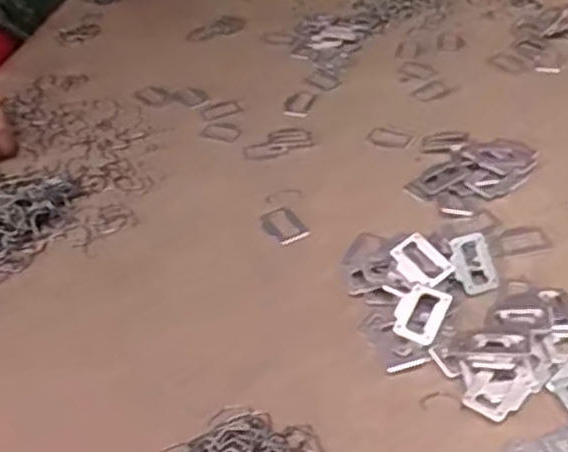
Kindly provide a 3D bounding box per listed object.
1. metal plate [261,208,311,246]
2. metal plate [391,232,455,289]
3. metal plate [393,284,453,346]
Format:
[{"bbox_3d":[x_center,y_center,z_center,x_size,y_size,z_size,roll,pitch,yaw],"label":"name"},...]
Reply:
[{"bbox_3d":[-0.001,-0.001,0.741,0.034,0.009,0.054,-20,40,-17],"label":"metal plate"},{"bbox_3d":[0.118,0.032,0.652,0.044,0.004,0.049,-31,65,-27],"label":"metal plate"},{"bbox_3d":[0.113,0.073,0.619,0.040,0.008,0.051,16,63,19],"label":"metal plate"}]

